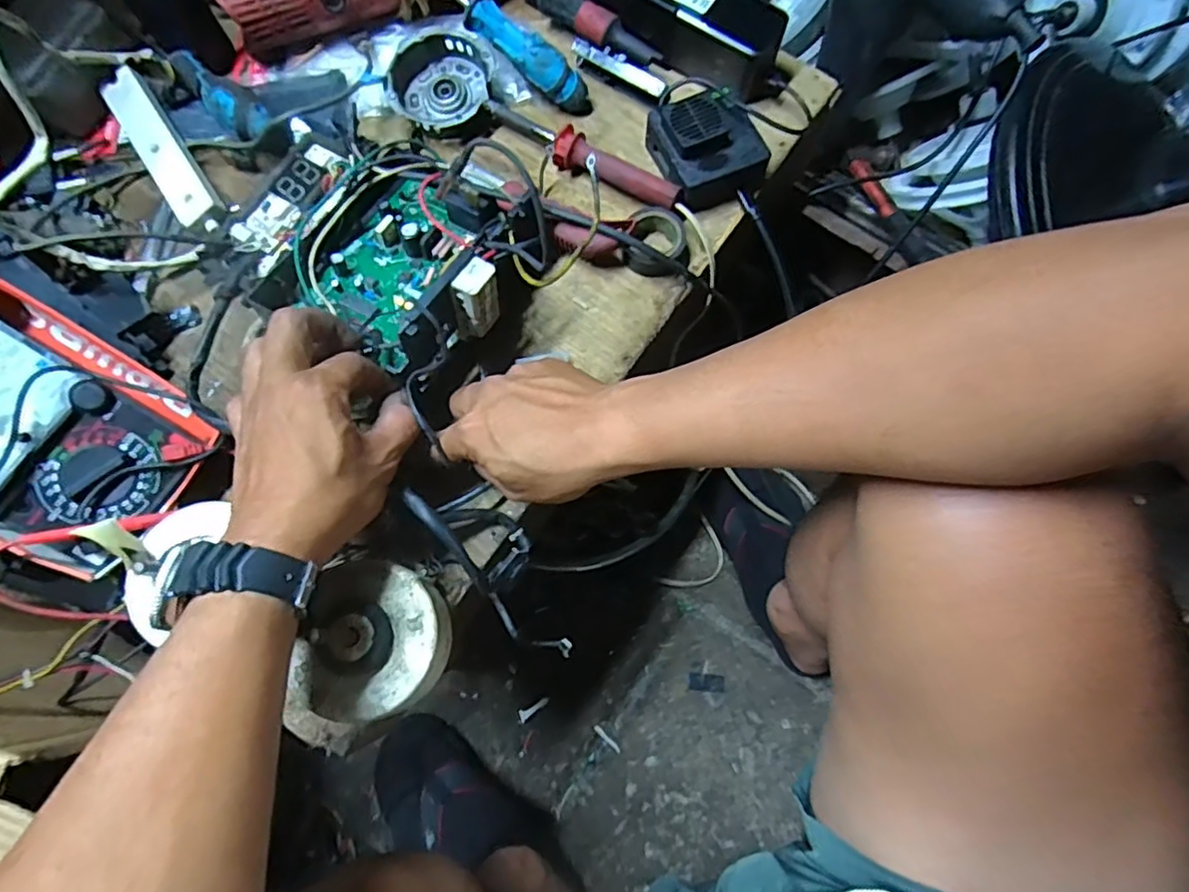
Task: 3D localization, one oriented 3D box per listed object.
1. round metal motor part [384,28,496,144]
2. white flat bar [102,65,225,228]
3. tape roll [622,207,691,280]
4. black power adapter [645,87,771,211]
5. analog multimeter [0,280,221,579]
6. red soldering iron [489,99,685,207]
[{"bbox_3d":[-0.125,-0.295,0.507,0.083,0.030,0.084,0,74,-1],"label":"round metal motor part"},{"bbox_3d":[-0.338,-0.232,0.482,0.034,0.013,0.149,-35,78,-10],"label":"white flat bar"},{"bbox_3d":[0.051,-0.159,0.476,0.050,0.030,0.048,0,74,-1],"label":"tape roll"},{"bbox_3d":[0.088,-0.234,0.486,0.075,0.048,0.082,-25,76,-7],"label":"black power adapter"},{"bbox_3d":[-0.346,-0.008,0.389,0.168,0.048,0.132,38,75,-20],"label":"analog multimeter"},{"bbox_3d":[-0.009,-0.229,0.492,0.172,0.027,0.024,29,76,7],"label":"red soldering iron"}]

